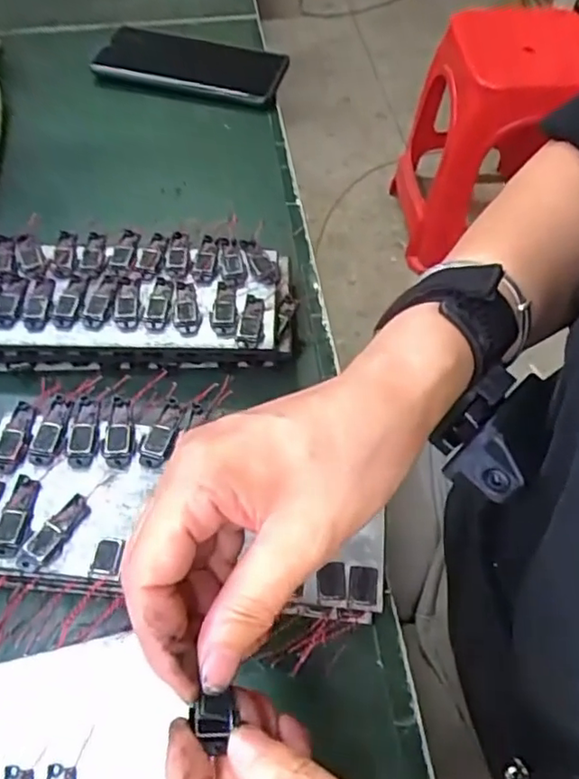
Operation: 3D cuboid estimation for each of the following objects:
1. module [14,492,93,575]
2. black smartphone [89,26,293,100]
[{"bbox_3d":[-0.110,0.067,0.289,0.015,0.004,0.041,25,60,14],"label":"module"},{"bbox_3d":[-0.085,-0.290,0.543,0.158,0.010,0.081,13,55,4],"label":"black smartphone"}]

